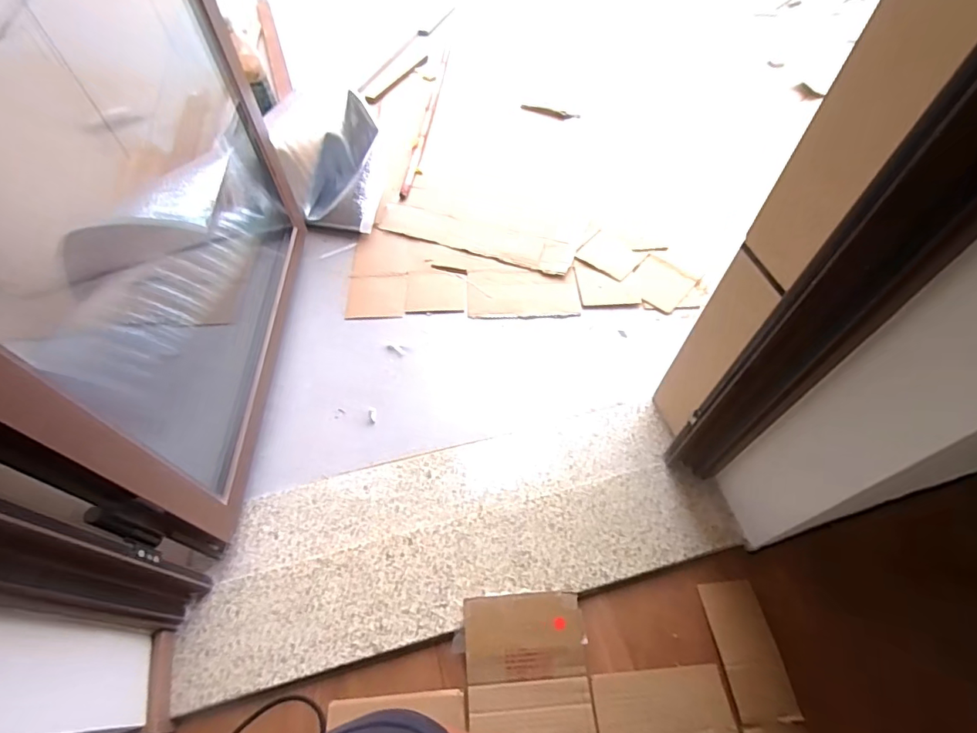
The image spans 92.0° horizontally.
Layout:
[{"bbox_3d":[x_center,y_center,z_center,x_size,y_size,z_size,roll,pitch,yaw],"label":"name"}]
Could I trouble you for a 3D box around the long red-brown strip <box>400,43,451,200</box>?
[{"bbox_3d":[-0.198,-0.905,1.642,0.032,0.010,1.038,3,54,3],"label":"long red-brown strip"}]

